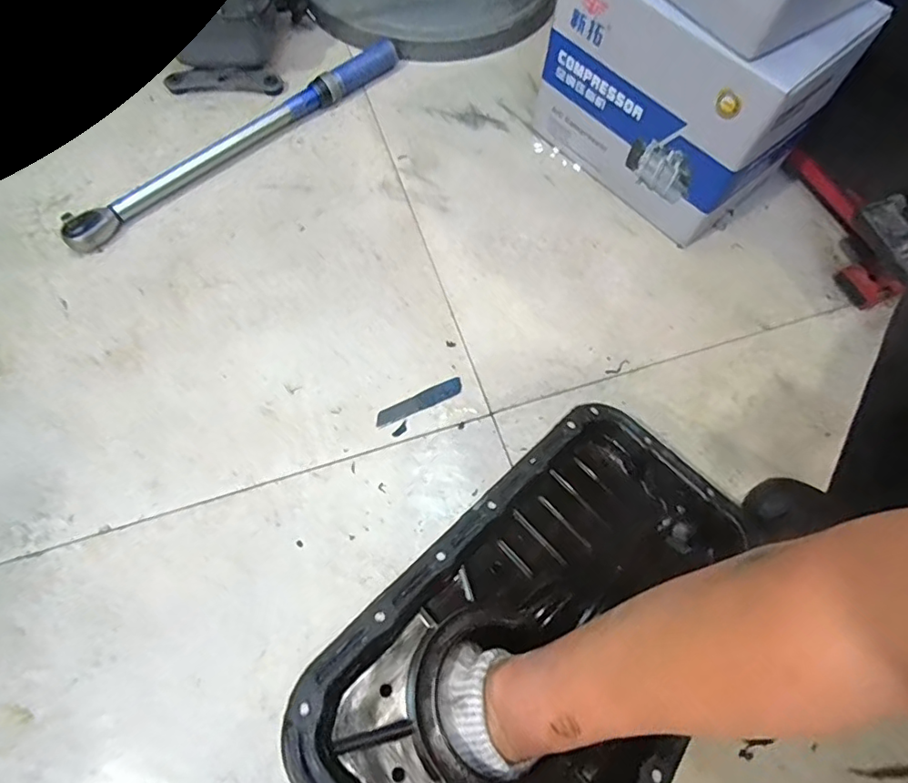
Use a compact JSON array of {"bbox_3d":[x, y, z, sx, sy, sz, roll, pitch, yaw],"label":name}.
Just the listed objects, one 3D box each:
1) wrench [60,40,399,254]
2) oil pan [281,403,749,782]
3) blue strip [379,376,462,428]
[{"bbox_3d":[-0.272,-0.334,0.705,0.491,0.037,0.045,-41,73,-18],"label":"wrench"},{"bbox_3d":[0.075,0.186,0.425,0.211,0.099,0.389,42,52,14],"label":"oil pan"},{"bbox_3d":[-0.037,0.010,0.581,0.099,0.004,0.022,-24,69,-12],"label":"blue strip"}]

